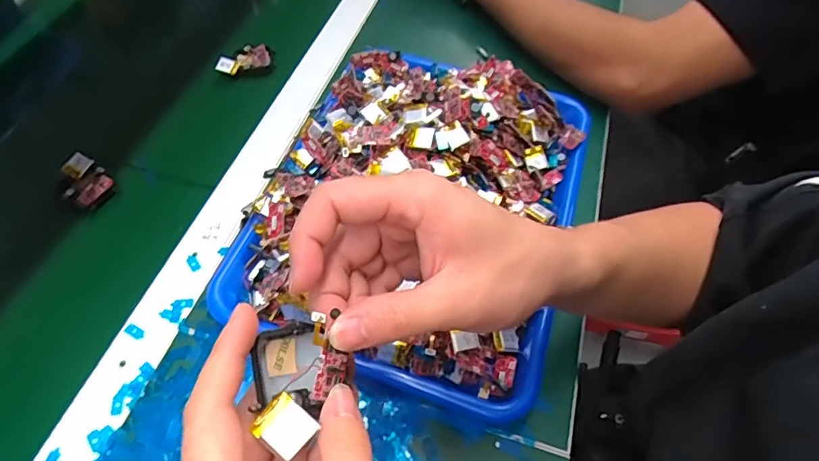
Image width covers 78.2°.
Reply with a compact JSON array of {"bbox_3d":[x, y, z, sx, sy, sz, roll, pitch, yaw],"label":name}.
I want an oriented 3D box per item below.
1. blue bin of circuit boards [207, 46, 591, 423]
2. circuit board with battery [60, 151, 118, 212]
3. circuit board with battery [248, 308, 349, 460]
[{"bbox_3d":[0.014,-0.046,0.419,0.252,0.101,0.326,18,59,8],"label":"blue bin of circuit boards"},{"bbox_3d":[-0.295,-0.045,0.455,0.053,0.016,0.038,41,64,20],"label":"circuit board with battery"},{"bbox_3d":[-0.042,0.063,0.207,0.022,0.019,0.051,22,61,10],"label":"circuit board with battery"}]

